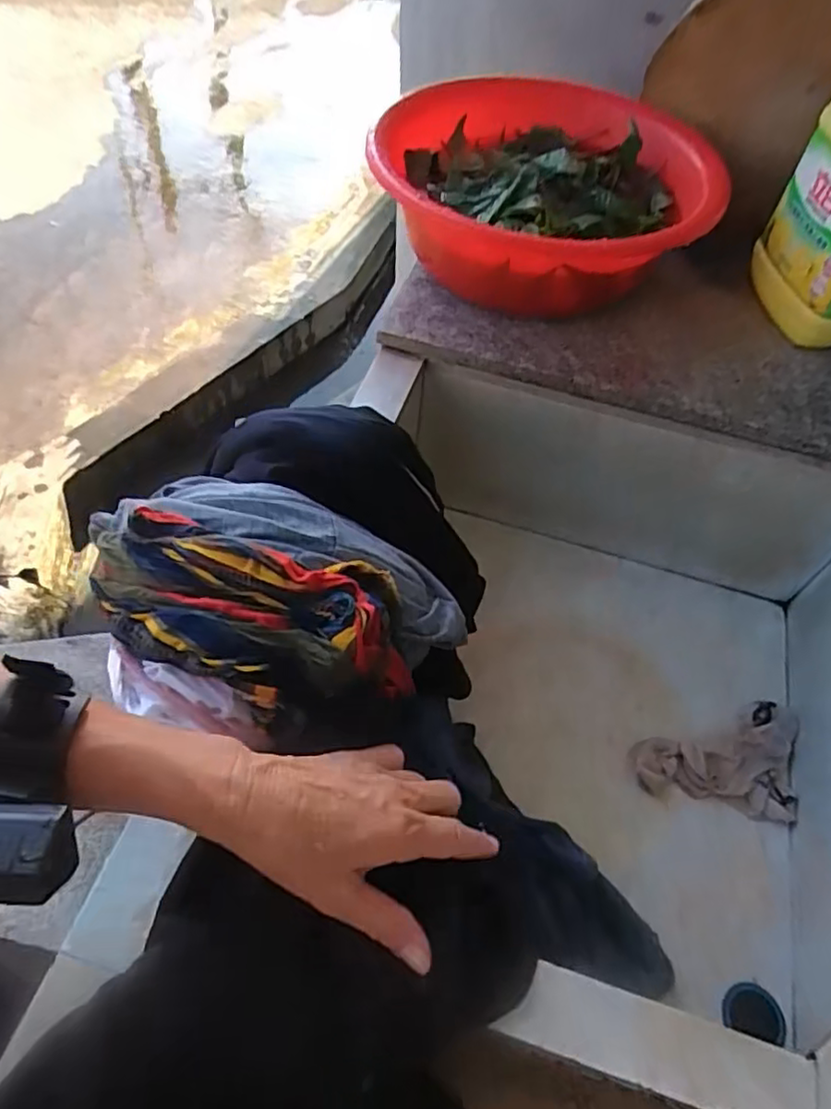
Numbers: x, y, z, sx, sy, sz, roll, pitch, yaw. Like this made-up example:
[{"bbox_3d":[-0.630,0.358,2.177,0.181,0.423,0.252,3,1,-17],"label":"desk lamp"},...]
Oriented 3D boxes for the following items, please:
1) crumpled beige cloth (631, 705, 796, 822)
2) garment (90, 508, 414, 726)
[{"bbox_3d":[0.294,0.188,0.638,0.148,0.018,0.116,14,55,7],"label":"crumpled beige cloth"},{"bbox_3d":[-0.106,0.040,0.412,0.208,0.065,0.103,14,55,7],"label":"garment"}]

